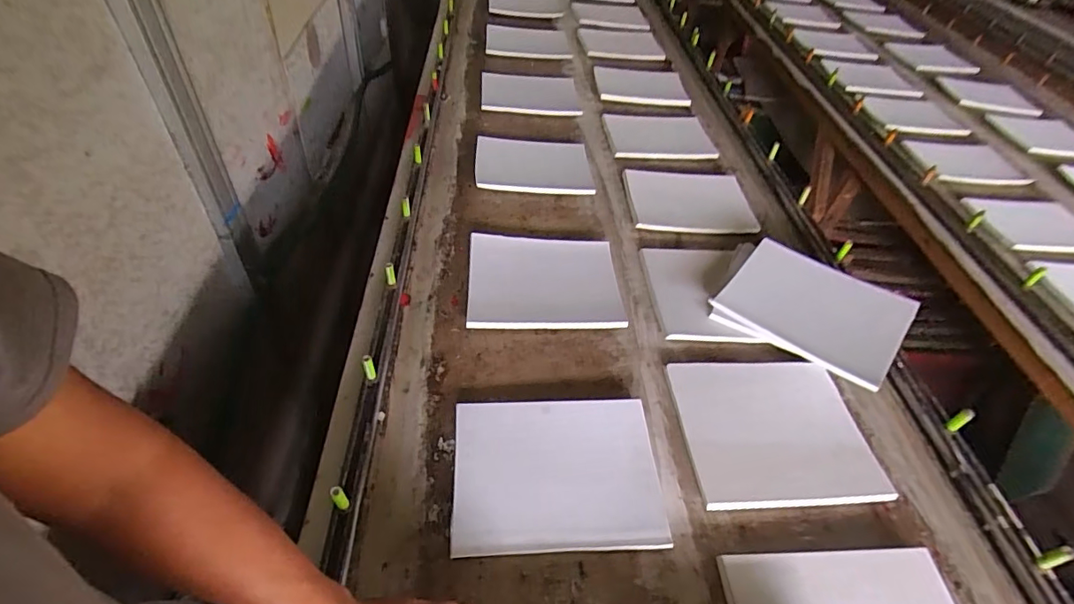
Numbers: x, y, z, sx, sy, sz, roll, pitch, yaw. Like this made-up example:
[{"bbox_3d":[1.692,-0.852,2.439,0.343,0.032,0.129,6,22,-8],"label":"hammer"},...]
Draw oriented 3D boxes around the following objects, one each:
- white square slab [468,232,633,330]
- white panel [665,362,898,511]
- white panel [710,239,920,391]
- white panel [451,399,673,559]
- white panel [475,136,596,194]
[{"bbox_3d":[0.010,-0.040,0.932,0.264,0.023,0.222,0,47,-4],"label":"white square slab"},{"bbox_3d":[0.345,0.184,0.759,0.266,0.027,0.227,0,47,-4],"label":"white panel"},{"bbox_3d":[0.475,0.009,0.887,0.276,0.027,0.200,31,68,31],"label":"white panel"},{"bbox_3d":[0.026,0.227,0.694,0.272,0.017,0.207,0,47,-4],"label":"white panel"},{"bbox_3d":[-0.009,-0.327,1.203,0.264,0.021,0.216,-1,47,-5],"label":"white panel"}]

